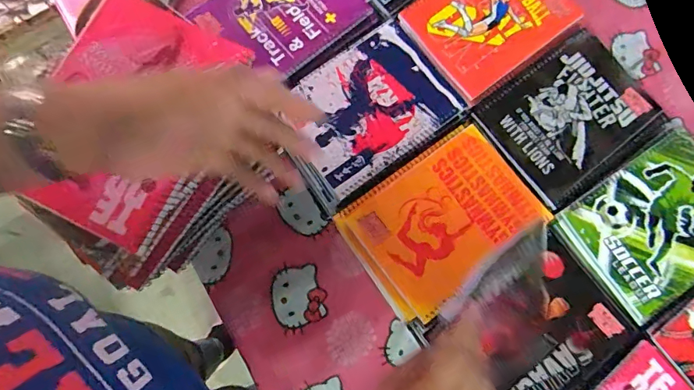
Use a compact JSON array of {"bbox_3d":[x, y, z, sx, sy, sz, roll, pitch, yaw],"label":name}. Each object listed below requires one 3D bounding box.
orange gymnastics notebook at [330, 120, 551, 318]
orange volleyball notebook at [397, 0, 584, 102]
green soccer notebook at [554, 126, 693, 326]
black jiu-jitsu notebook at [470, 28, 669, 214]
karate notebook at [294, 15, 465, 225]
[{"bbox_3d":[0.112,0.027,0.524,0.207,0.008,0.150,-35,81,-8],"label":"orange gymnastics notebook"},{"bbox_3d":[0.192,-0.237,0.586,0.206,0.007,0.151,-36,81,-8],"label":"orange volleyball notebook"},{"bbox_3d":[0.377,0.029,0.533,0.205,0.011,0.152,-34,81,-8],"label":"green soccer notebook"},{"bbox_3d":[0.280,-0.097,0.558,0.201,0.008,0.161,-36,81,-8],"label":"black jiu-jitsu notebook"},{"bbox_3d":[0.019,-0.102,0.550,0.219,0.008,0.156,-37,81,-8],"label":"karate notebook"}]

